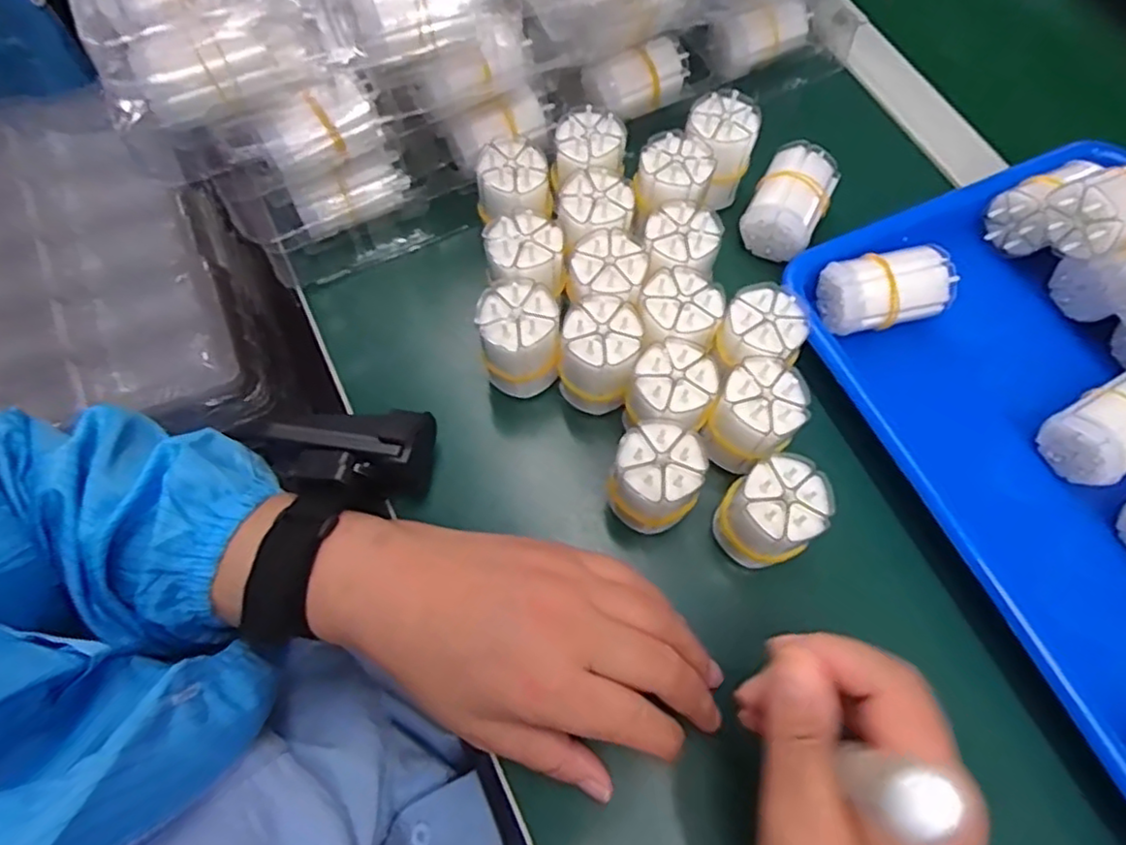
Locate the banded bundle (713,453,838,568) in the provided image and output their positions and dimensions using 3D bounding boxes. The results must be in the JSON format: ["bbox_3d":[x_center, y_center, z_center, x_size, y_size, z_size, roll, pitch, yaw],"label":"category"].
[{"bbox_3d":[0.094,0.044,0.303,0.043,0.055,0.038,-32,72,-14],"label":"banded bundle"}]

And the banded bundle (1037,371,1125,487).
[{"bbox_3d":[0.278,0.002,0.333,0.056,0.032,0.039,-31,72,-14],"label":"banded bundle"}]

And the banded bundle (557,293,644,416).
[{"bbox_3d":[0.018,-0.033,0.333,0.036,0.053,0.039,11,67,3],"label":"banded bundle"}]

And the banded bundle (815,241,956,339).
[{"bbox_3d":[0.174,-0.071,0.354,0.066,0.031,0.037,-5,68,-4],"label":"banded bundle"}]

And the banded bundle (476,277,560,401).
[{"bbox_3d":[-0.023,-0.041,0.338,0.038,0.056,0.039,-12,68,-7],"label":"banded bundle"}]

